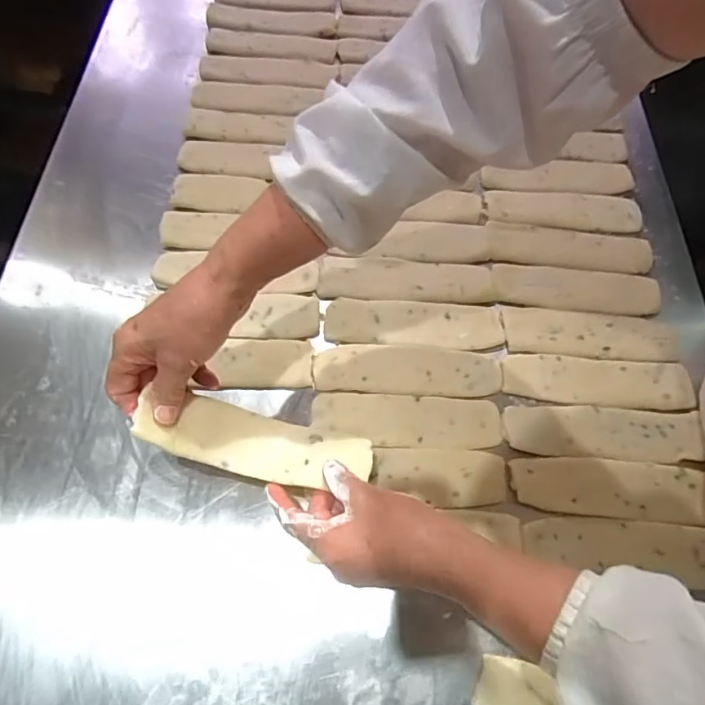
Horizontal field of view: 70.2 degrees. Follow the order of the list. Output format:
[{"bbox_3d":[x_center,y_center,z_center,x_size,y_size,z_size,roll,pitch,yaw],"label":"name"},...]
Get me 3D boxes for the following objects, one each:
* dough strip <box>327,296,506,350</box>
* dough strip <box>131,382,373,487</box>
[{"bbox_3d":[0.067,-0.032,0.544,0.189,0.004,0.056,2,65,0],"label":"dough strip"},{"bbox_3d":[-0.078,0.073,0.411,0.184,0.035,0.055,12,64,-9],"label":"dough strip"}]

